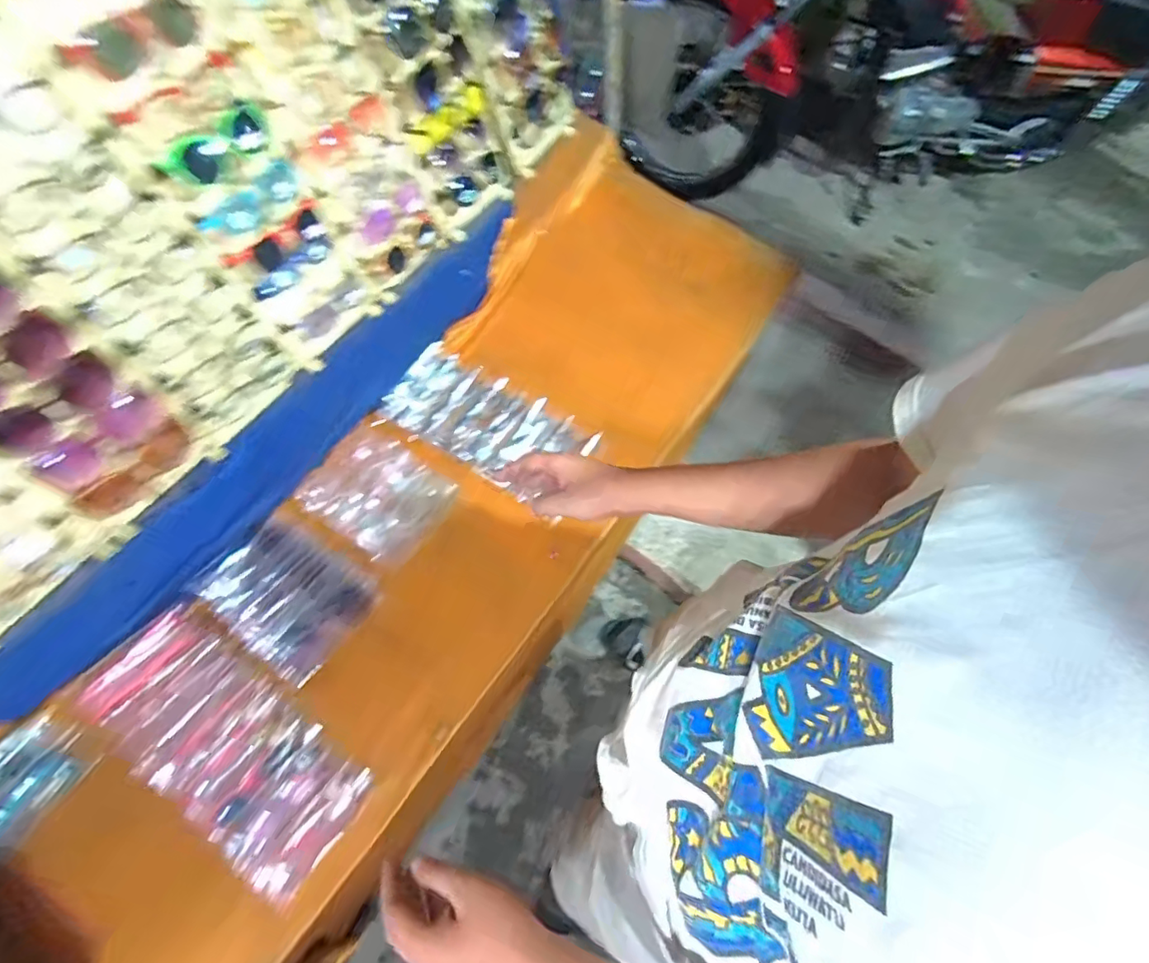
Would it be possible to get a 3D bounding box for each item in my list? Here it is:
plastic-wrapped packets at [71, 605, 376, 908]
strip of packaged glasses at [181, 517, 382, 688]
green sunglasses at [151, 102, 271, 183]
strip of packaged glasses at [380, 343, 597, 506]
[{"bbox_3d":[-0.430,0.321,0.692,0.358,0.034,0.155,34,69,11],"label":"plastic-wrapped packets"},{"bbox_3d":[-0.395,0.143,0.755,0.222,0.024,0.153,34,69,11],"label":"strip of packaged glasses"},{"bbox_3d":[-0.394,-0.368,0.622,0.027,0.053,0.125,43,70,14],"label":"green sunglasses"},{"bbox_3d":[-0.142,-0.095,0.880,0.313,0.048,0.164,32,68,10],"label":"strip of packaged glasses"}]

